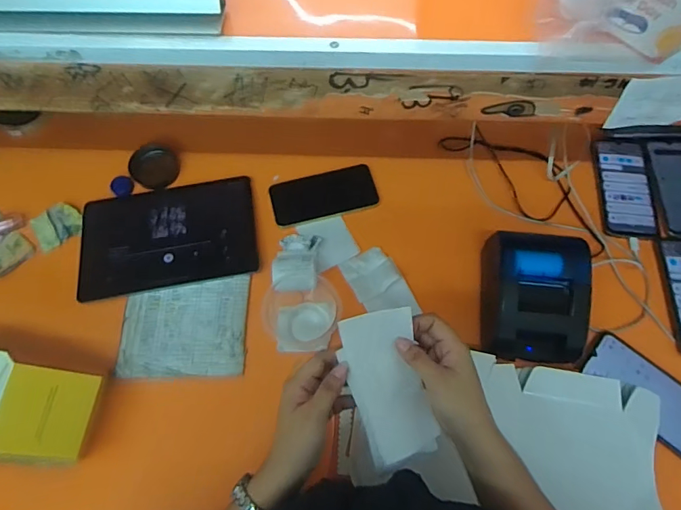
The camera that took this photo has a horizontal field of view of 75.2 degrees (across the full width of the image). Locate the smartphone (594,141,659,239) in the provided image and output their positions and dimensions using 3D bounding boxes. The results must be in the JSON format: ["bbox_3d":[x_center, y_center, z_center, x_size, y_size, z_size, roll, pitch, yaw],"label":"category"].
[{"bbox_3d":[0.436,-0.103,0.673,0.079,0.005,0.168,7,68,4],"label":"smartphone"}]

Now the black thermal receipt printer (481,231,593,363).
[{"bbox_3d":[0.241,0.054,0.560,0.118,0.079,0.153,3,68,2],"label":"black thermal receipt printer"}]

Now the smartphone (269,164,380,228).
[{"bbox_3d":[-0.025,-0.092,0.668,0.155,0.005,0.076,-14,68,-5],"label":"smartphone"}]

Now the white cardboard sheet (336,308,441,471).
[{"bbox_3d":[0.046,0.122,0.407,0.068,0.015,0.141,-18,95,-12],"label":"white cardboard sheet"}]

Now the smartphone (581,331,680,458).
[{"bbox_3d":[0.393,0.176,0.553,0.165,0.010,0.084,39,73,15],"label":"smartphone"}]

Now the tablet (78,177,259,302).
[{"bbox_3d":[-0.250,-0.029,0.641,0.249,0.006,0.157,-9,68,-3],"label":"tablet"}]

